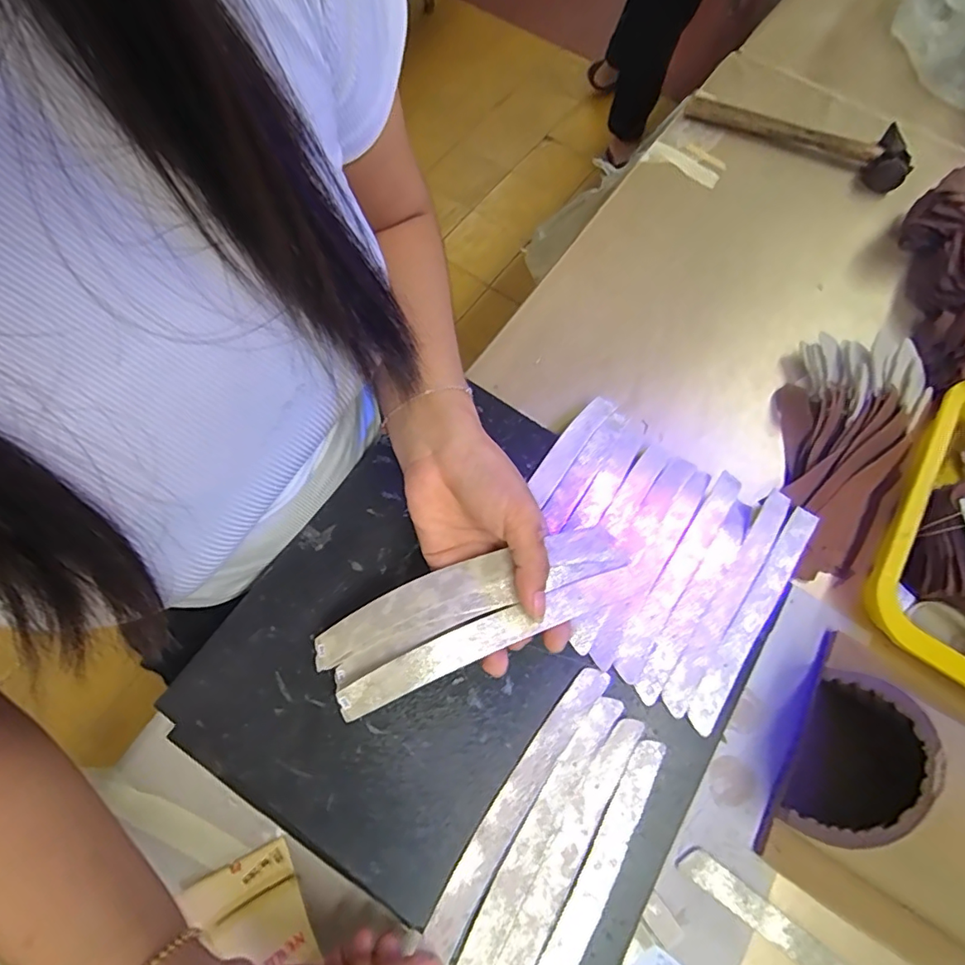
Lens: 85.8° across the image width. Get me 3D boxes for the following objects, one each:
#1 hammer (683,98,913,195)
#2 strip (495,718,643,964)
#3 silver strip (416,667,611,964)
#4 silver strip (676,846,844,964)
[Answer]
[{"bbox_3d":[0.356,-0.400,0.592,0.246,0.031,0.079,24,70,8],"label":"hammer"},{"bbox_3d":[0.042,0.224,0.293,0.019,0.004,0.190,30,70,10],"label":"strip"},{"bbox_3d":[0.022,0.186,0.309,0.023,0.004,0.172,34,71,11],"label":"silver strip"},{"bbox_3d":[0.209,0.302,0.322,0.191,0.004,0.022,38,72,12],"label":"silver strip"}]

